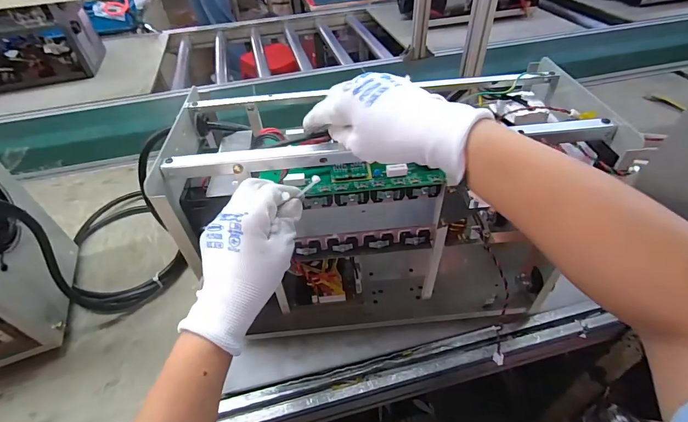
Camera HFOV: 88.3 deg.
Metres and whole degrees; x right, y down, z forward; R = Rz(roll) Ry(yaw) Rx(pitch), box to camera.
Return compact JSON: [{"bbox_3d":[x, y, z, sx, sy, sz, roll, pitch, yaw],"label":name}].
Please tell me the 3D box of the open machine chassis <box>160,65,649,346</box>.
[{"bbox_3d":[0.054,0.004,0.484,0.455,0.309,0.196,-5,43,0],"label":"open machine chassis"}]

